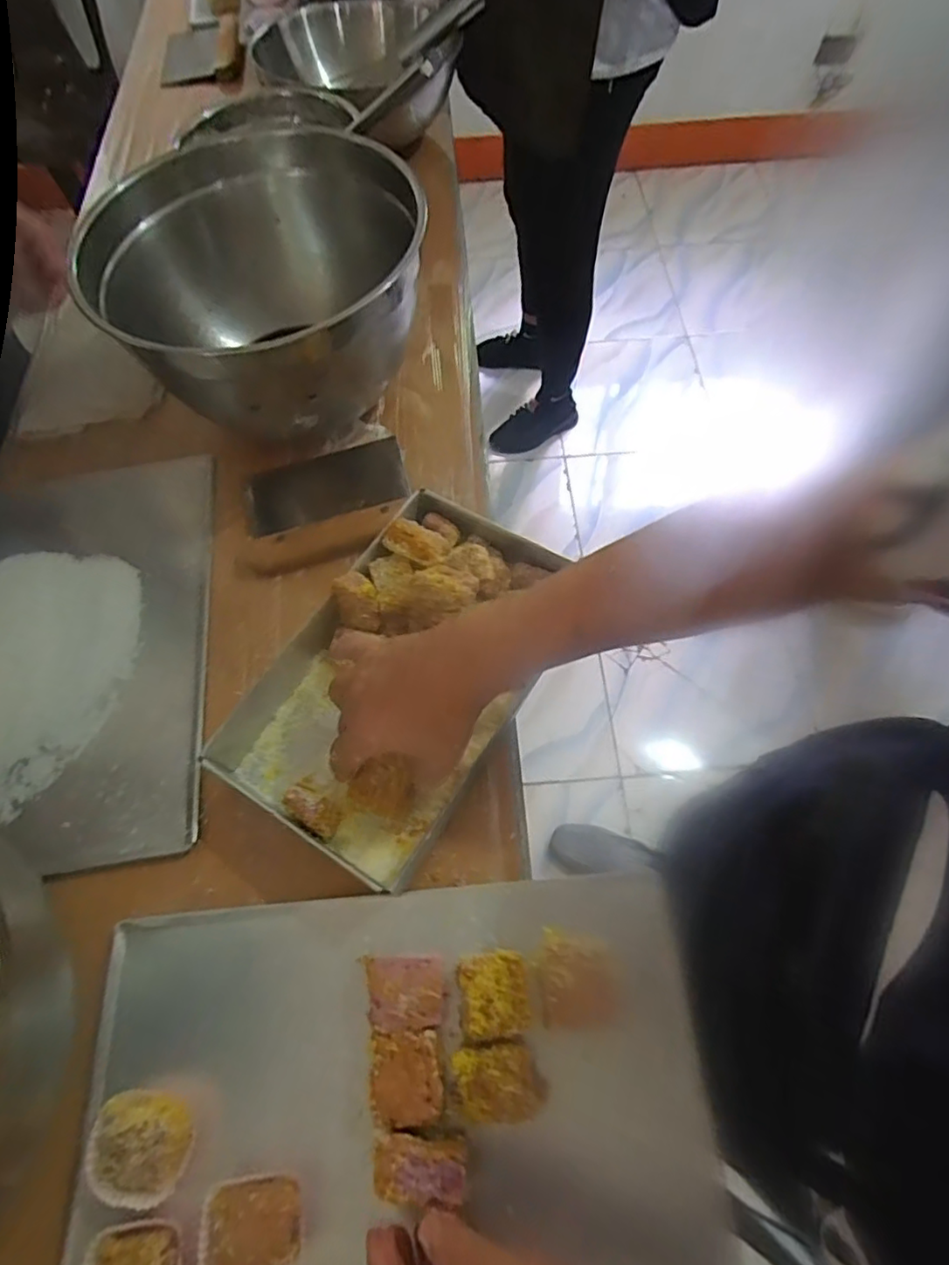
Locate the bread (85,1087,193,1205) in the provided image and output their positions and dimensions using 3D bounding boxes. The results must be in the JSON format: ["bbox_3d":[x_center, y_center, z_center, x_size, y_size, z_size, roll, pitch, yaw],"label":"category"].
[{"bbox_3d":[-0.187,0.288,0.342,0.056,0.029,0.048,6,64,6],"label":"bread"}]

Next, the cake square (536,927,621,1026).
[{"bbox_3d":[0.062,0.208,0.366,0.046,0.023,0.049,7,64,6],"label":"cake square"}]

